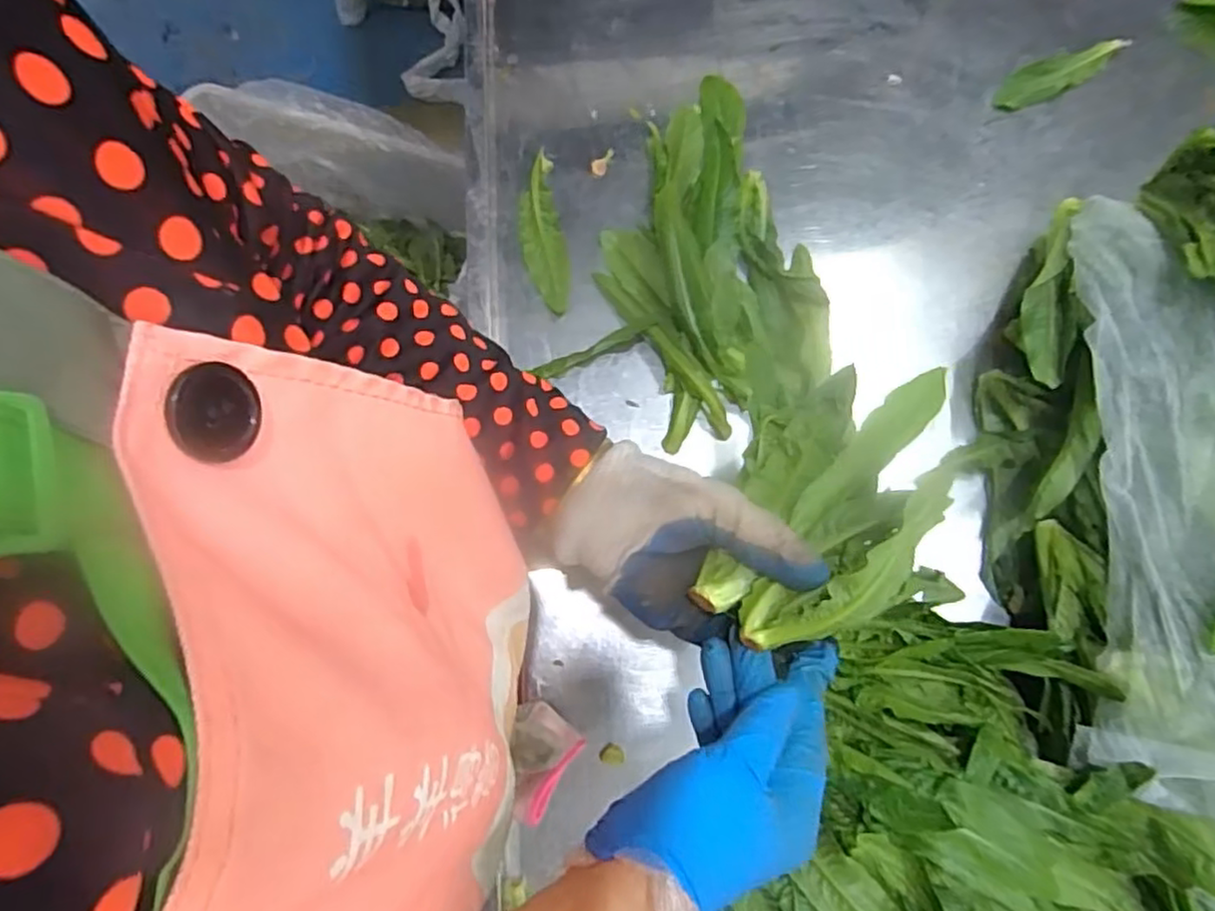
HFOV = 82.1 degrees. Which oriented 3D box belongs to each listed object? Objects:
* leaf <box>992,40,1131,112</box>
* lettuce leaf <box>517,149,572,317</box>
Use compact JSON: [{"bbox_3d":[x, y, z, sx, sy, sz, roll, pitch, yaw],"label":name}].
[{"bbox_3d":[0.387,-0.328,0.600,0.119,0.012,0.033,-25,78,-4],"label":"leaf"},{"bbox_3d":[-0.055,-0.183,0.579,0.037,0.016,0.136,-10,77,-1],"label":"lettuce leaf"}]

